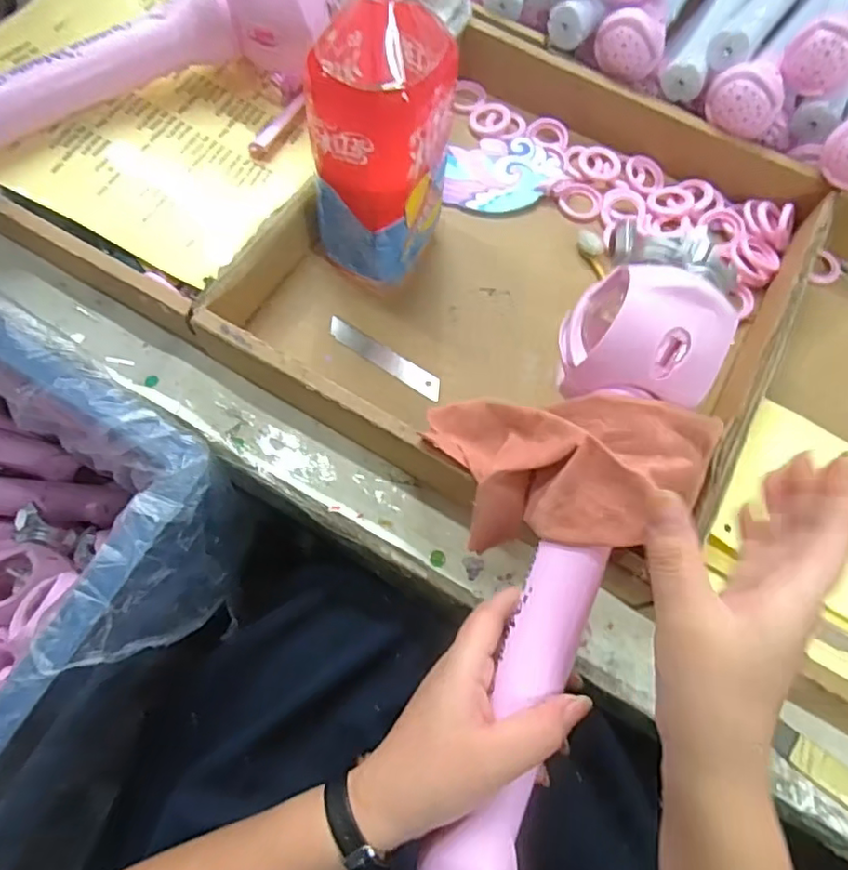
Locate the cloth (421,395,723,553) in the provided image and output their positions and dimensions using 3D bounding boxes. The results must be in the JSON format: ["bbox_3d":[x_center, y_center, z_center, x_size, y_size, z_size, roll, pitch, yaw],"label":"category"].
[{"bbox_3d":[0.083,0.020,0.339,0.158,0.067,0.084,7,69,2],"label":"cloth"}]

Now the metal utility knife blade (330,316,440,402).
[{"bbox_3d":[-0.029,-0.057,0.454,0.099,0.004,0.018,33,64,10],"label":"metal utility knife blade"}]

